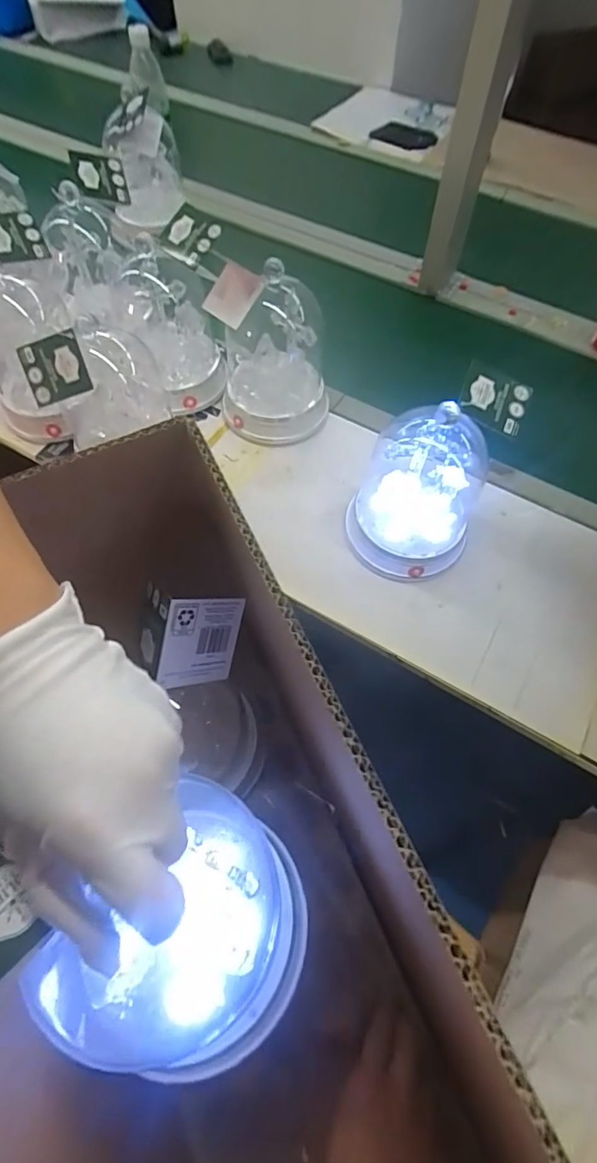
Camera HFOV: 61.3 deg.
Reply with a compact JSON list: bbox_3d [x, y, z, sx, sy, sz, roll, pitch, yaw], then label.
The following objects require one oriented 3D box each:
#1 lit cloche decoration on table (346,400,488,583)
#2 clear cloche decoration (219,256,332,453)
[{"bbox_3d":[0.140,-0.109,0.587,0.154,0.196,0.152,23,65,11],"label":"lit cloche decoration on table"},{"bbox_3d":[-0.033,-0.303,0.678,0.149,0.189,0.151,-1,63,-2],"label":"clear cloche decoration"}]

